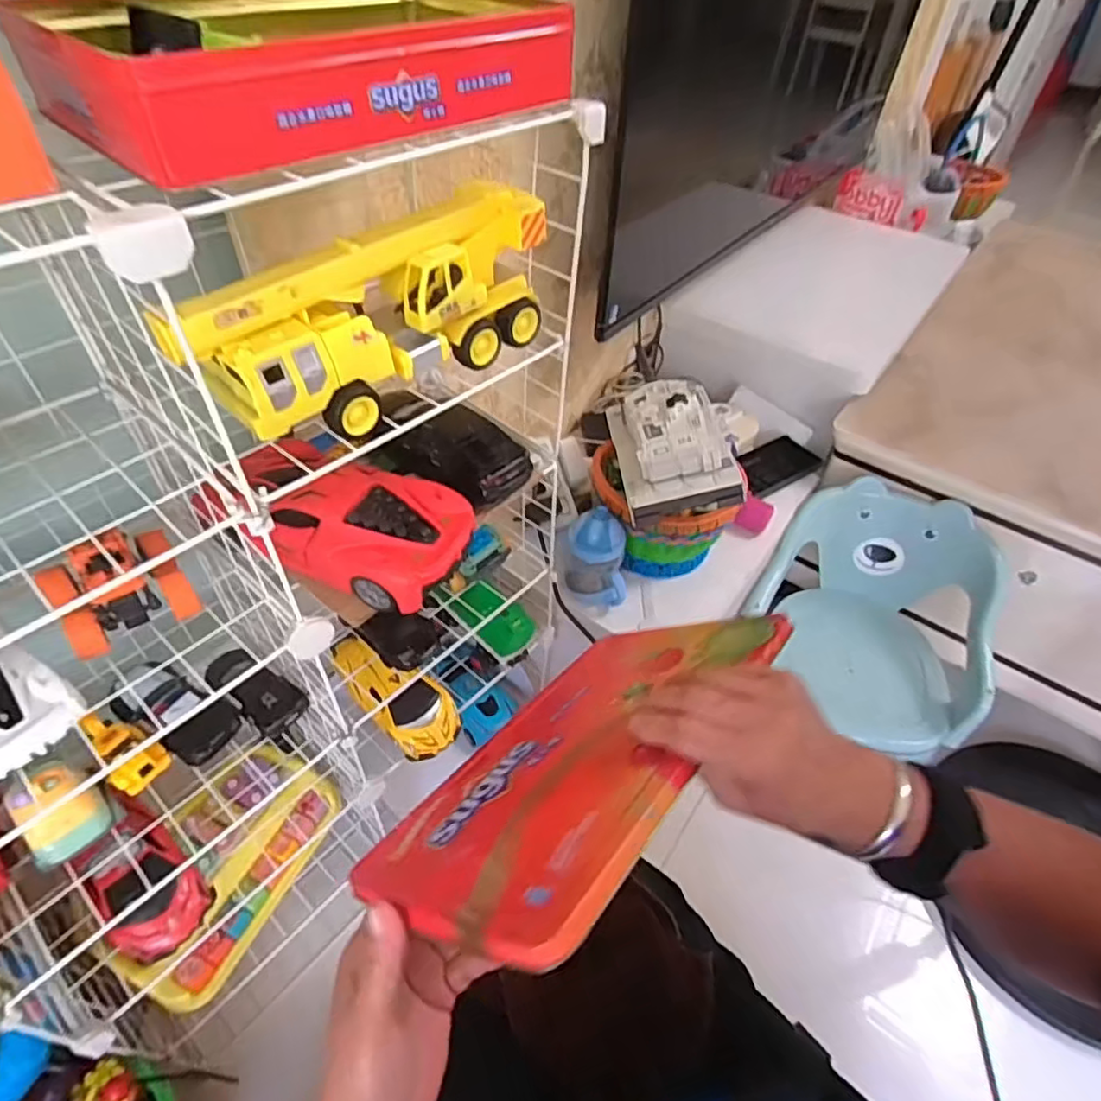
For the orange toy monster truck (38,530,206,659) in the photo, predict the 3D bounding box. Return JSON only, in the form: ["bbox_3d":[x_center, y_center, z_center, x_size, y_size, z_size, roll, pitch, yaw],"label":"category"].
[{"bbox_3d":[-0.330,0.022,0.482,0.087,0.048,0.081,-27,52,-25],"label":"orange toy monster truck"}]

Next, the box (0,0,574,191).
[{"bbox_3d":[-0.149,-0.301,0.387,0.207,0.050,0.272,36,55,28],"label":"box"}]

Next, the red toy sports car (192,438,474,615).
[{"bbox_3d":[-0.177,-0.034,0.528,0.218,0.063,0.102,19,48,16],"label":"red toy sports car"}]

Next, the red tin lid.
[{"bbox_3d":[0.022,0.115,0.401,0.189,0.013,0.288,-17,12,45],"label":"red tin lid"}]

